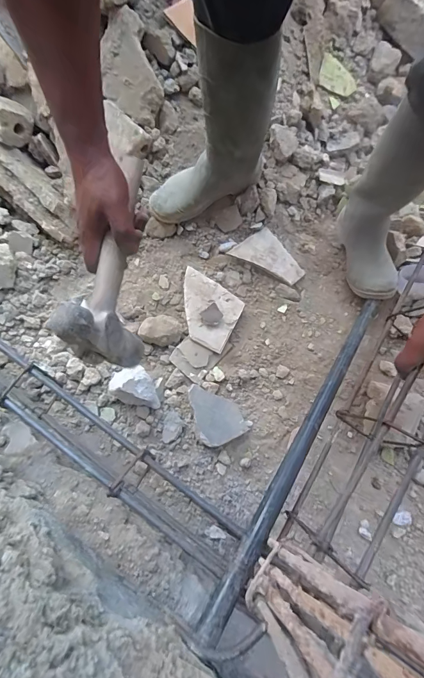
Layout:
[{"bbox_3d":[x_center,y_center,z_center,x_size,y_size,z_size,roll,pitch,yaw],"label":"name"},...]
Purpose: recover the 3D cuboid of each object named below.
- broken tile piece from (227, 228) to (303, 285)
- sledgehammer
[{"bbox_3d":[0.127,-0.175,0.821,0.149,0.012,0.101,46,75,-1],"label":"broken tile piece"},{"bbox_3d":[-0.116,-0.111,0.464,0.058,0.129,0.309,3,62,0],"label":"sledgehammer"}]

